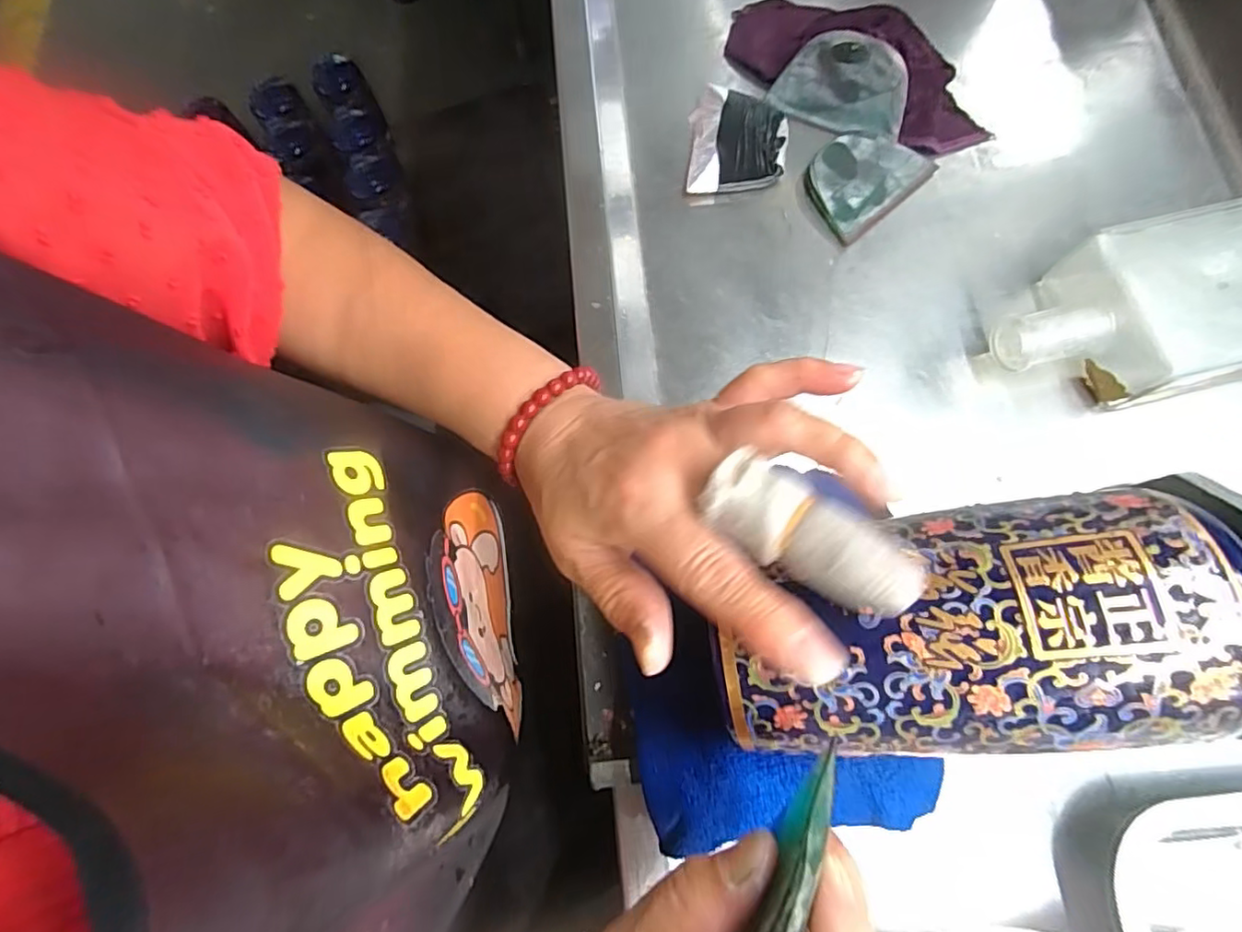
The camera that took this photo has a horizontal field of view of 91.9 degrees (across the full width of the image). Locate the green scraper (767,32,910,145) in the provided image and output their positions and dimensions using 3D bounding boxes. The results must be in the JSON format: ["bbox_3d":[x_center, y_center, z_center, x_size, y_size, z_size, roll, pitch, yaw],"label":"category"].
[{"bbox_3d":[0.146,-0.247,0.389,0.083,0.006,0.059,27,98,8],"label":"green scraper"}]

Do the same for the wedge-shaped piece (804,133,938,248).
[{"bbox_3d":[0.153,-0.185,0.383,0.084,0.009,0.057,-41,77,-12],"label":"wedge-shaped piece"}]

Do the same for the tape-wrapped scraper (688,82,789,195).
[{"bbox_3d":[0.075,-0.212,0.390,0.061,0.010,0.077,3,73,1],"label":"tape-wrapped scraper"}]

